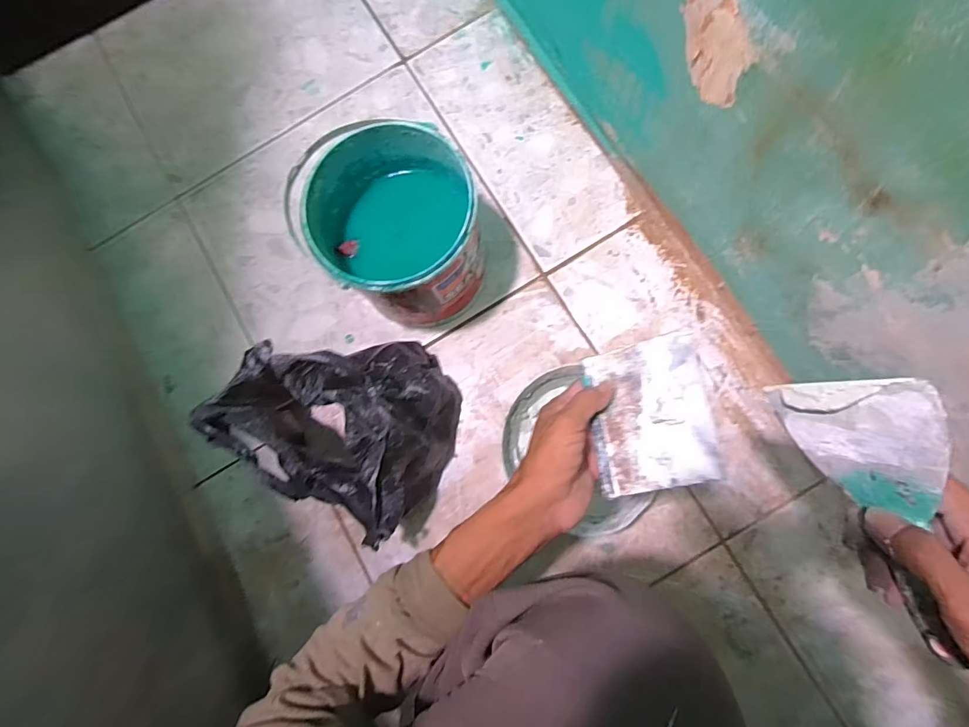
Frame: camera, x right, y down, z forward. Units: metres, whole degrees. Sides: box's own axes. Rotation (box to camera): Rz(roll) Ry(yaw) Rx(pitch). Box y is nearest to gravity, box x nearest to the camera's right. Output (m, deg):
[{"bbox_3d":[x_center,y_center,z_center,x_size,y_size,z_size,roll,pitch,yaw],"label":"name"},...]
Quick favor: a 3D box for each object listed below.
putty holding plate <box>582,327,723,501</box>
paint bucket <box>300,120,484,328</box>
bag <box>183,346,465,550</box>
[{"bbox_3d":[0.129,0.038,0.372,0.091,0.005,0.116,-18,64,29],"label":"putty holding plate"},{"bbox_3d":[-0.093,-0.152,0.567,0.174,0.181,0.183,-1,81,5],"label":"paint bucket"},{"bbox_3d":[-0.141,0.052,0.535,0.230,0.215,0.193,41,87,9],"label":"bag"}]

